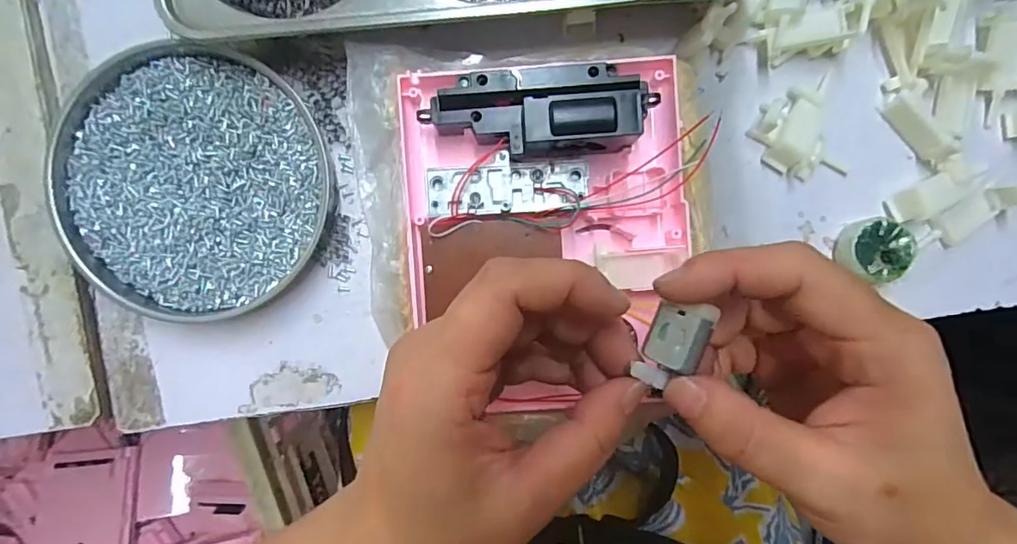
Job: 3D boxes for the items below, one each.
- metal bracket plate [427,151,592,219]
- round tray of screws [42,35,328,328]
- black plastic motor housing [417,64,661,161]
[{"bbox_3d":[0.000,-0.041,0.242,0.075,0.007,0.027,-3,94,0],"label":"metal bracket plate"},{"bbox_3d":[-0.159,-0.045,0.263,0.130,0.022,0.132,0,94,0],"label":"round tray of screws"},{"bbox_3d":[0.013,-0.072,0.226,0.097,0.030,0.037,-1,94,0],"label":"black plastic motor housing"}]

